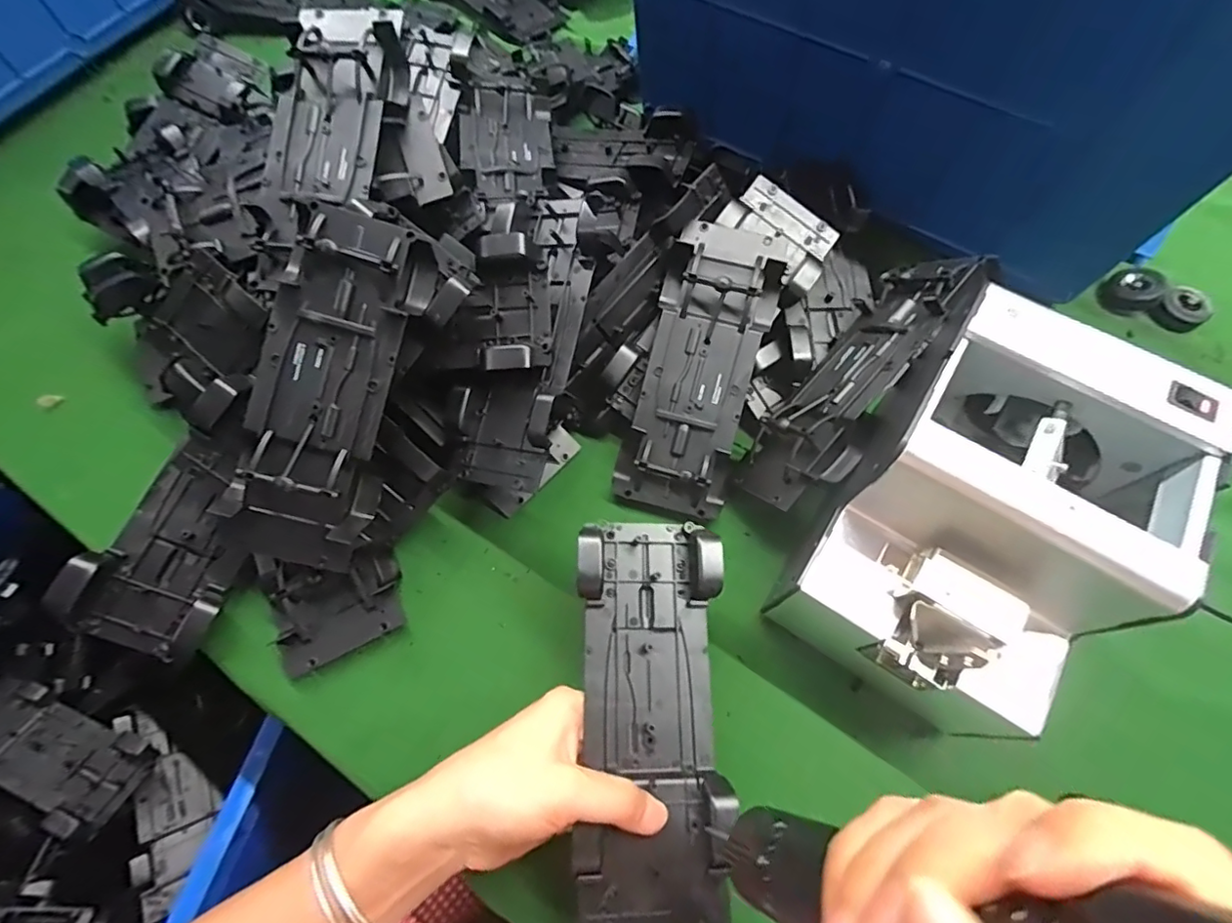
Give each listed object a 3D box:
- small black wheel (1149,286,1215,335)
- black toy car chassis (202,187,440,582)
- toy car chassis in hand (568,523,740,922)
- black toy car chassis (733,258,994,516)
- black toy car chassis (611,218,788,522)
[{"bbox_3d":[0.463,-0.124,0.452,0.035,0.023,0.035,0,66,0],"label":"small black wheel"},{"bbox_3d":[-0.167,-0.043,0.314,0.078,0.049,0.197,16,91,7],"label":"black toy car chassis"},{"bbox_3d":[0.019,0.128,0.281,0.075,0.030,0.193,-1,70,0],"label":"toy car chassis in hand"},{"bbox_3d":[0.148,-0.053,0.349,0.026,0.069,0.188,39,86,-27],"label":"black toy car chassis"},{"bbox_3d":[0.057,-0.063,0.377,0.076,0.033,0.194,16,90,7],"label":"black toy car chassis"}]

